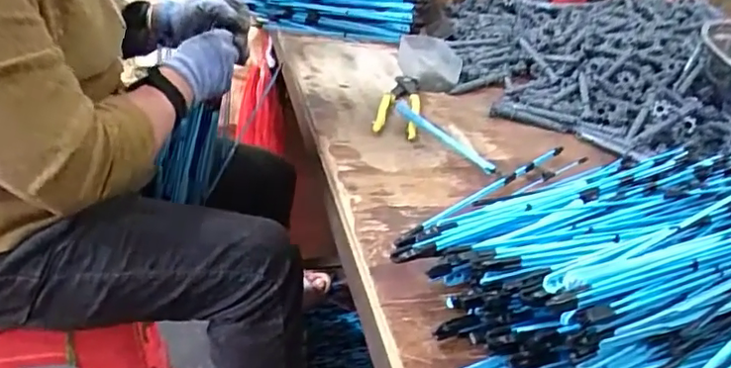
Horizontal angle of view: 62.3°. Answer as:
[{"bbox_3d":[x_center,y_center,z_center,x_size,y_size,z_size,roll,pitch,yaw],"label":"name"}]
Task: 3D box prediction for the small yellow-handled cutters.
[{"bbox_3d":[0.041,-0.099,0.733,0.048,0.017,0.166,10,30,3],"label":"small yellow-handled cutters"}]

